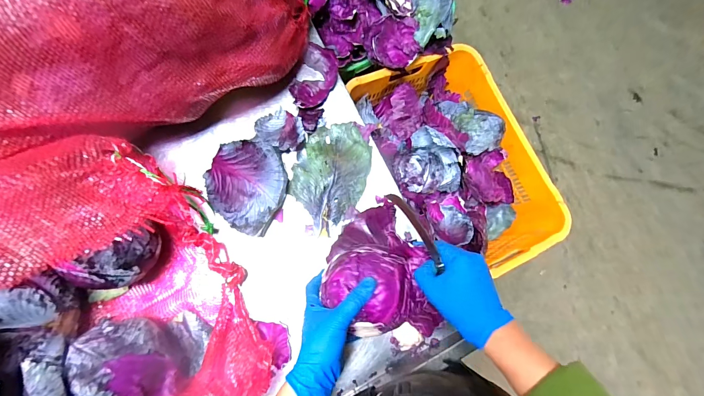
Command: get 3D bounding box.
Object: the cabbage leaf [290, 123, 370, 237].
[{"bbox_3d":[-0.037,-0.040,0.537,0.126,0.038,0.198,16,79,-2],"label":"cabbage leaf"}]

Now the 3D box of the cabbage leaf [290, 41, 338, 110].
[{"bbox_3d":[-0.069,-0.213,0.569,0.068,0.025,0.117,25,78,-1],"label":"cabbage leaf"}]

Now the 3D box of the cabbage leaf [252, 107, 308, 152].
[{"bbox_3d":[-0.122,-0.119,0.551,0.090,0.027,0.066,23,79,-1],"label":"cabbage leaf"}]

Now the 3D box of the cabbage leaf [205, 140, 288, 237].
[{"bbox_3d":[-0.172,-0.022,0.521,0.125,0.044,0.134,1,80,-5],"label":"cabbage leaf"}]

